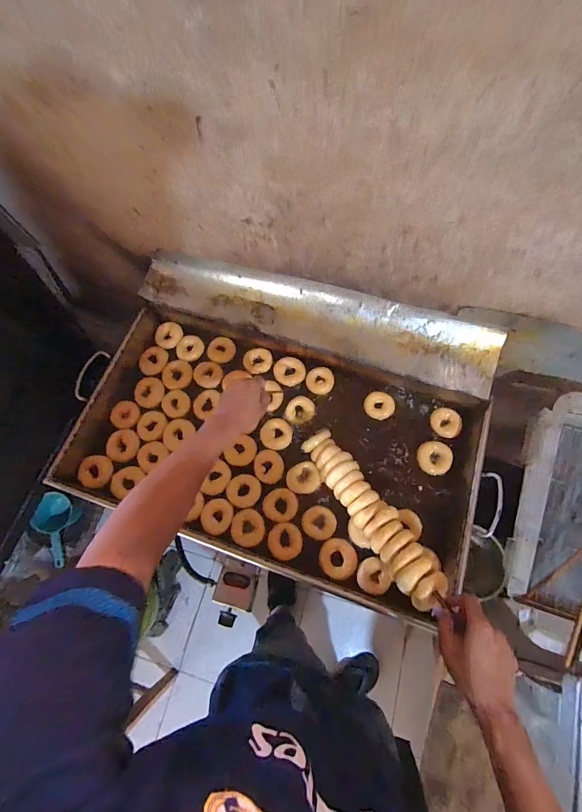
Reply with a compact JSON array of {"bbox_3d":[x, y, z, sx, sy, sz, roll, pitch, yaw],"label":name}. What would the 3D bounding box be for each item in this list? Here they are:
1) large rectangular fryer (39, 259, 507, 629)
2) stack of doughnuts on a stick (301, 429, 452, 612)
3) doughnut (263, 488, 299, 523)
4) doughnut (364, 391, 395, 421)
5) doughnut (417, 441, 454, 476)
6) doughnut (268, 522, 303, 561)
[{"bbox_3d":[-0.008,0.018,0.779,0.874,0.143,0.569,17,74,6],"label":"large rectangular fryer"},{"bbox_3d":[0.150,0.203,0.711,0.083,0.068,0.382,-30,50,-8],"label":"stack of doughnuts on a stick"},{"bbox_3d":[-0.022,0.212,0.757,0.073,0.017,0.070,0,70,0],"label":"doughnut"},{"bbox_3d":[0.209,-0.001,0.832,0.068,0.015,0.066,0,70,0],"label":"doughnut"},{"bbox_3d":[0.322,0.116,0.788,0.070,0.017,0.077,0,70,0],"label":"doughnut"},{"bbox_3d":[-0.012,0.289,0.750,0.071,0.020,0.075,0,70,0],"label":"doughnut"}]

